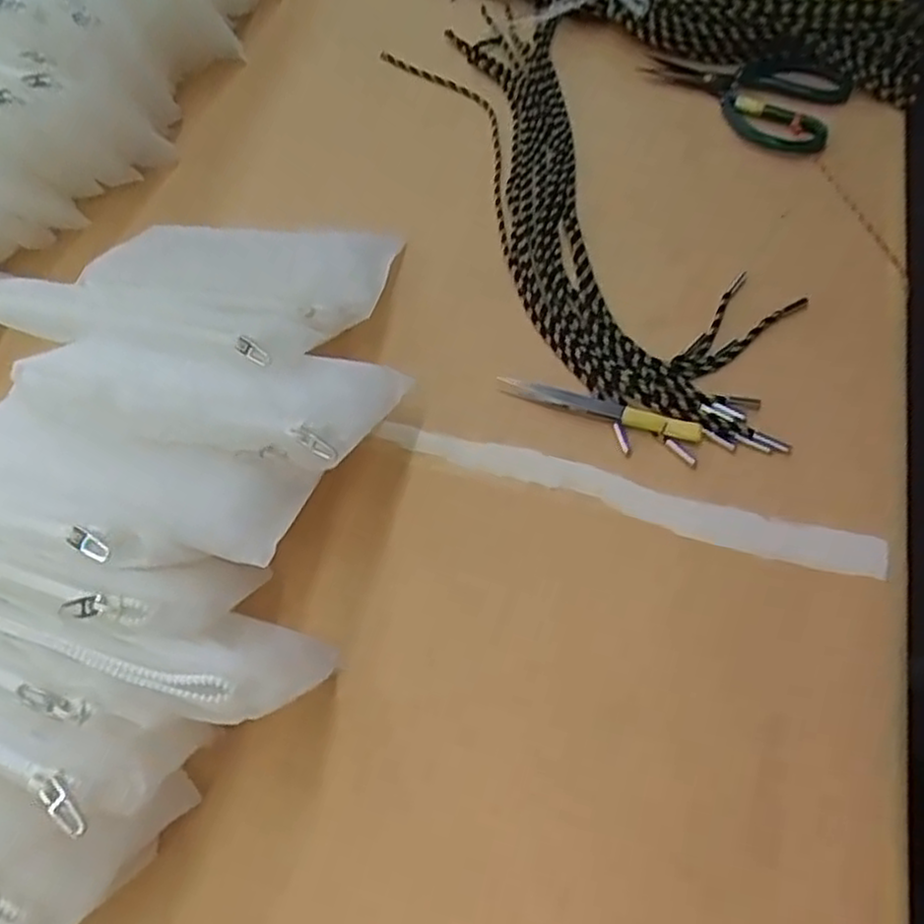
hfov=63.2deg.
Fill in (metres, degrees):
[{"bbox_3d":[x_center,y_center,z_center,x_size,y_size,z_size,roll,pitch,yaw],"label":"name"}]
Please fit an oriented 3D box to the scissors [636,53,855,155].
[{"bbox_3d":[0.256,-0.329,0.659,0.098,0.020,0.182,-40,60,-10],"label":"scissors"}]

